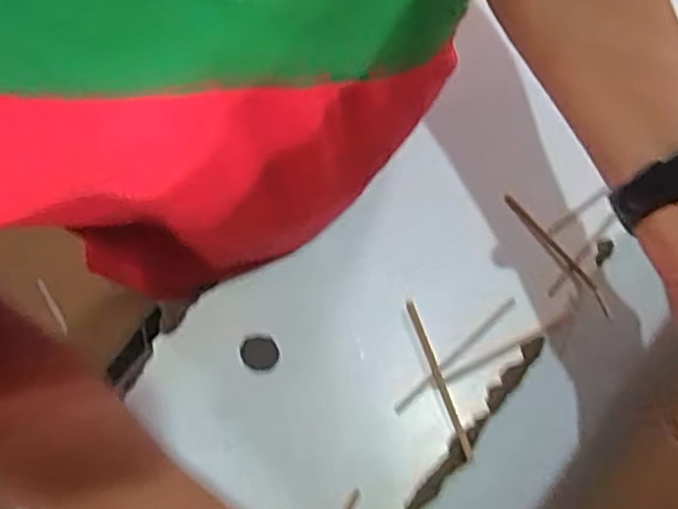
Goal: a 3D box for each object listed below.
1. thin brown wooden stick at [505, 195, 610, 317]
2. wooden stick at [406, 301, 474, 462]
[{"bbox_3d":[0.149,-0.001,0.465,0.009,0.010,0.104,-37,77,-10],"label":"thin brown wooden stick"},{"bbox_3d":[0.065,0.081,0.441,0.006,0.004,0.105,-19,75,-6],"label":"wooden stick"}]

